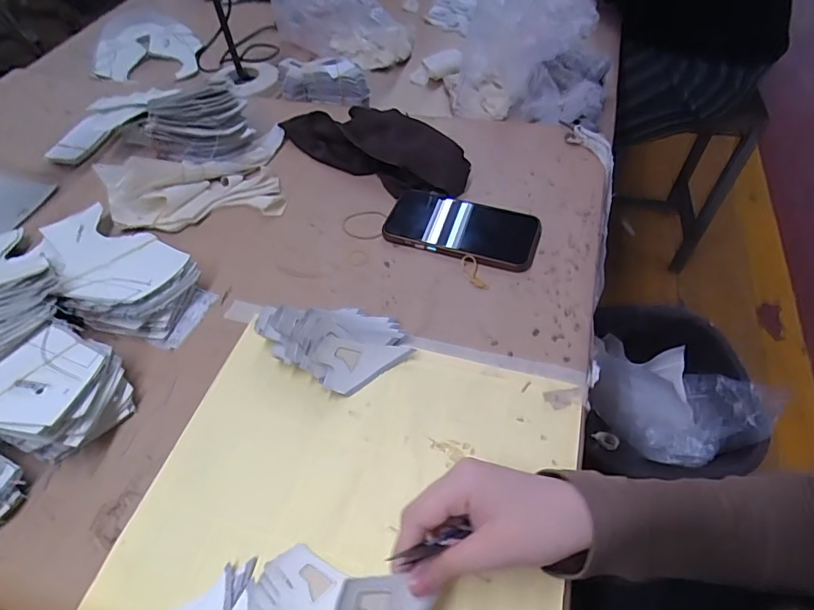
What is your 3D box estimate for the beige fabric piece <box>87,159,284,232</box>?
[{"bbox_3d":[-0.249,-0.136,0.563,0.194,0.055,0.081,-13,53,-7],"label":"beige fabric piece"}]

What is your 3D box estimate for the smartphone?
[{"bbox_3d":[0.061,-0.085,0.532,0.161,0.017,0.083,16,55,15],"label":"smartphone"}]

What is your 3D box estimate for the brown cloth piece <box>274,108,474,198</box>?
[{"bbox_3d":[-0.042,-0.208,0.617,0.267,0.042,0.099,30,59,23],"label":"brown cloth piece"}]

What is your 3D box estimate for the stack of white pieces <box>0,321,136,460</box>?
[{"bbox_3d":[-0.293,0.072,0.409,0.113,0.051,0.100,14,54,13],"label":"stack of white pieces"}]

